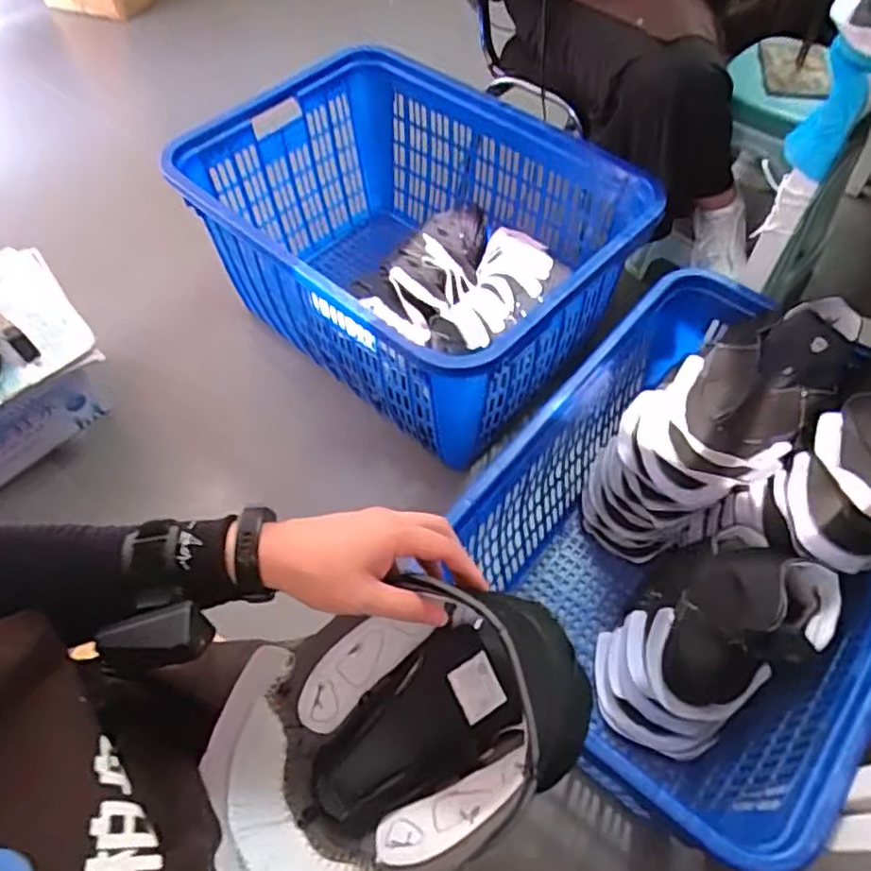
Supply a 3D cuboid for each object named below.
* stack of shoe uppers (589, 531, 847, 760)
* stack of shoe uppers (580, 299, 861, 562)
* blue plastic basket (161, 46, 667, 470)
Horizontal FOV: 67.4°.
[{"bbox_3d":[0.399,0.294,0.970,0.291,0.302,0.209,-40,64,-21],"label":"stack of shoe uppers"},{"bbox_3d":[0.426,0.005,1.068,0.202,0.538,0.218,-9,55,-31],"label":"stack of shoe uppers"},{"bbox_3d":[-0.049,-0.374,1.369,0.805,0.403,0.611,37,65,23],"label":"blue plastic basket"}]

